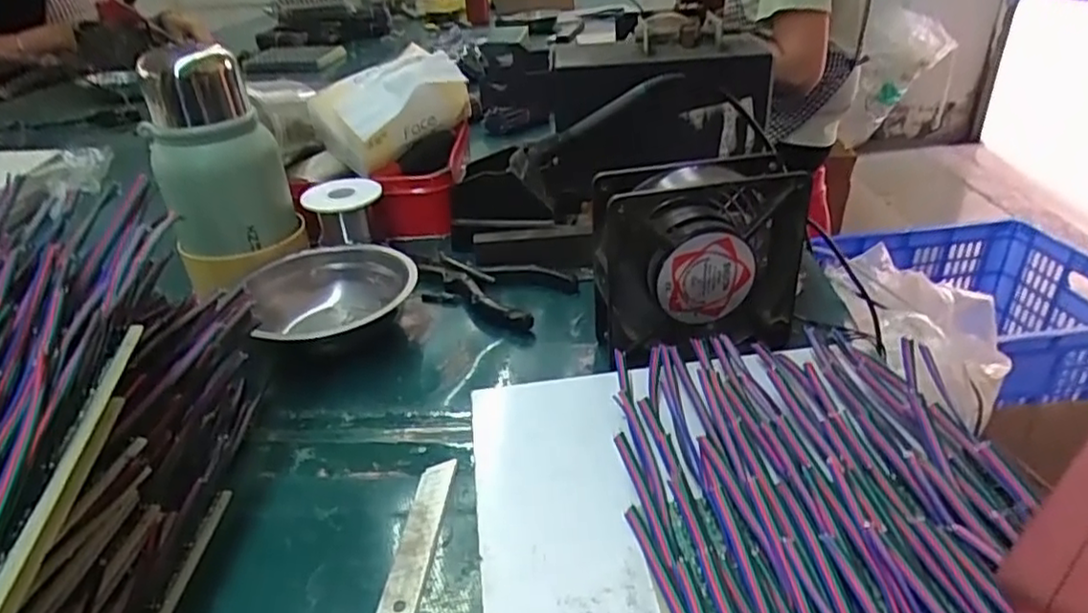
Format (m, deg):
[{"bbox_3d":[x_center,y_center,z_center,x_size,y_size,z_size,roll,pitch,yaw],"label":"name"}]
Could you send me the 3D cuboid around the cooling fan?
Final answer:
[{"bbox_3d":[0.094,-0.029,0.421,0.122,0.115,0.052,-9,31,-9],"label":"cooling fan"}]

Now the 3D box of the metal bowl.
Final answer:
[{"bbox_3d":[-0.151,0.000,0.481,0.117,0.044,0.114,-3,31,2],"label":"metal bowl"}]

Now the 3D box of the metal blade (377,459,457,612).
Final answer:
[{"bbox_3d":[-0.060,0.110,0.325,0.016,0.004,0.096,0,31,6],"label":"metal blade"}]

